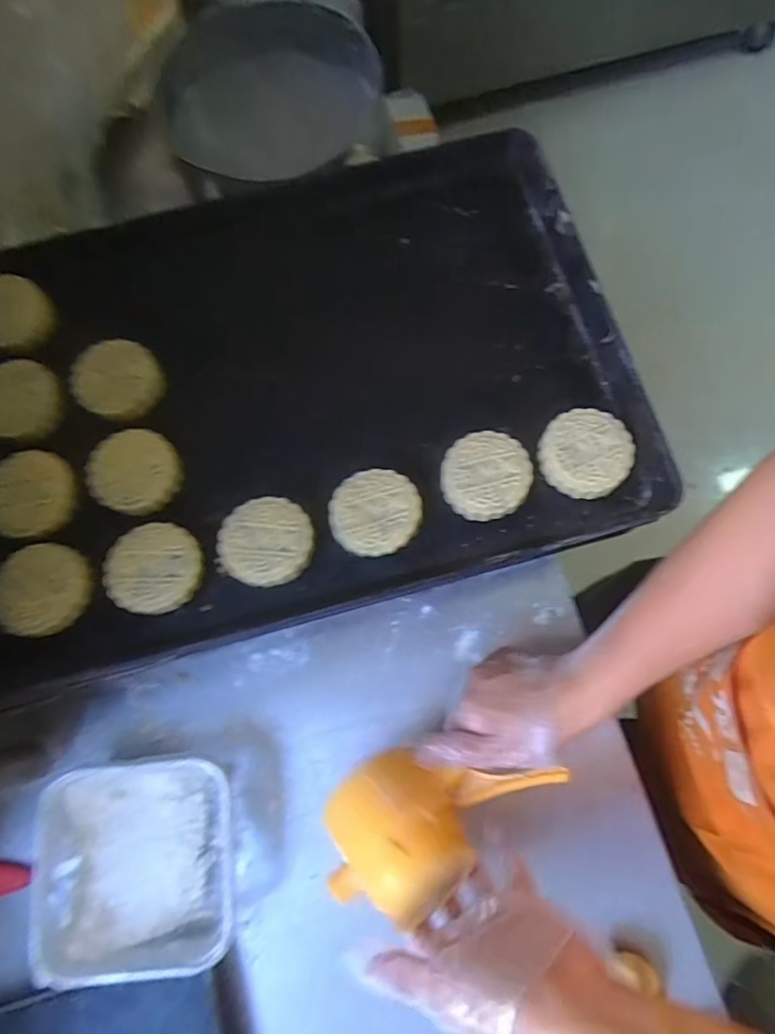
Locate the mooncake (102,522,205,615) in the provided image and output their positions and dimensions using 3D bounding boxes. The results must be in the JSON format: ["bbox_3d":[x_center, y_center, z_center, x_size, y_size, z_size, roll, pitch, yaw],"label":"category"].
[{"bbox_3d":[-0.189,0.041,0.453,0.075,0.021,0.070,0,75,0],"label":"mooncake"}]

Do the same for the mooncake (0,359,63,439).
[{"bbox_3d":[-0.327,-0.104,0.494,0.069,0.017,0.076,-3,75,-1],"label":"mooncake"}]

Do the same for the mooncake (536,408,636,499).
[{"bbox_3d":[0.164,-0.052,0.465,0.070,0.025,0.068,7,75,2],"label":"mooncake"}]

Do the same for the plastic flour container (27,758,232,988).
[{"bbox_3d":[-0.213,0.290,0.477,0.167,0.058,0.151,-5,75,-1],"label":"plastic flour container"}]

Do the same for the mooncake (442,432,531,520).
[{"bbox_3d":[0.081,-0.033,0.465,0.070,0.026,0.070,0,75,0],"label":"mooncake"}]

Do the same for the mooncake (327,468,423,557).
[{"bbox_3d":[-0.010,-0.001,0.463,0.073,0.032,0.068,0,75,0],"label":"mooncake"}]

